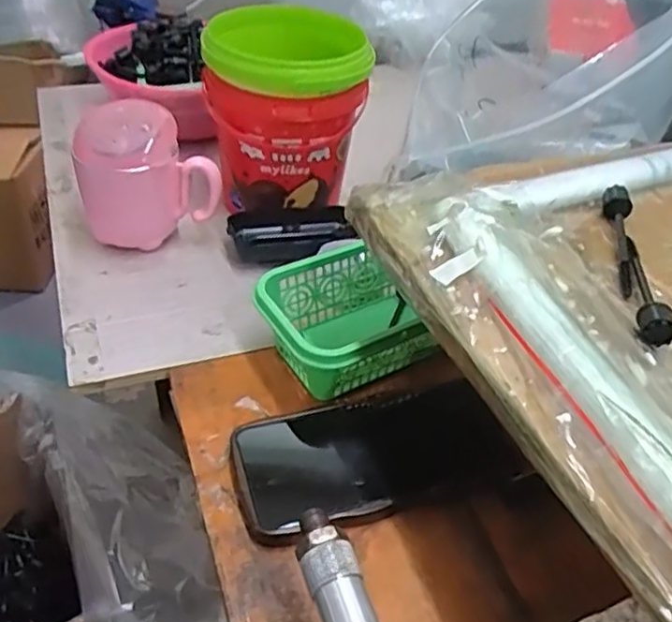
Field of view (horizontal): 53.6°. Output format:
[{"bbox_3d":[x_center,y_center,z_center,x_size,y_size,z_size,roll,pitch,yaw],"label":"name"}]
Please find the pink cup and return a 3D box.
[{"bbox_3d":[-0.153,-0.106,0.534,0.098,0.104,0.079,-19,46,-26],"label":"pink cup"}]

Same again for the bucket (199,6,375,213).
[{"bbox_3d":[-0.044,-0.164,0.573,0.127,0.149,0.133,0,41,-7],"label":"bucket"}]

